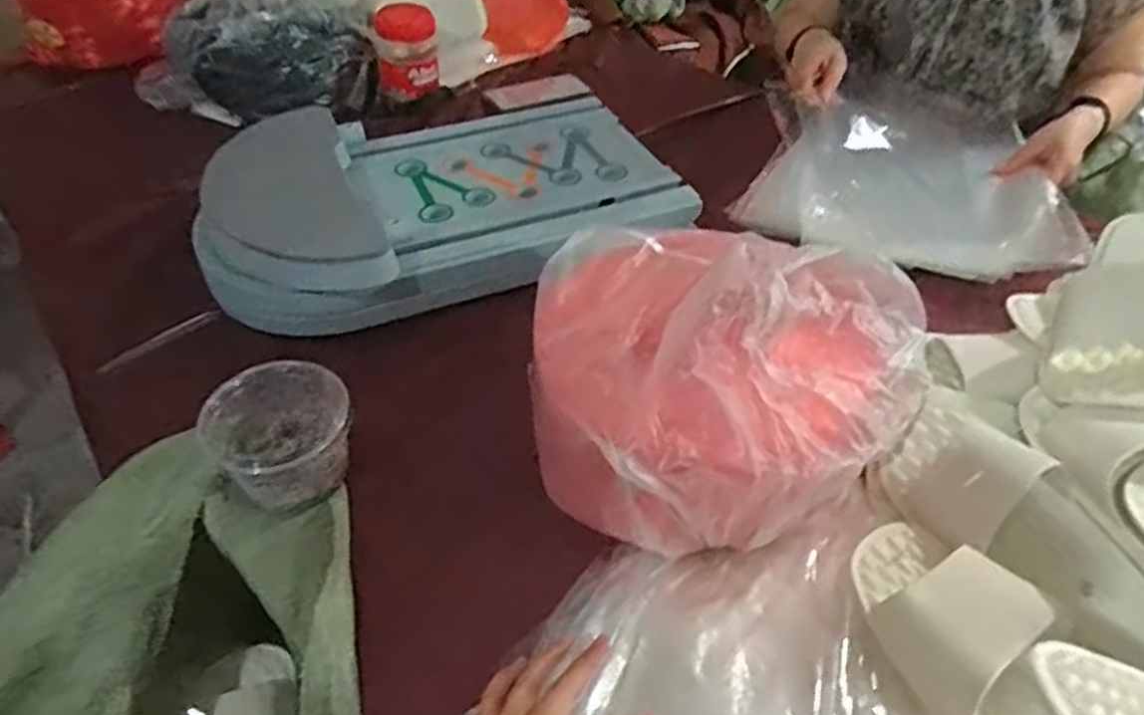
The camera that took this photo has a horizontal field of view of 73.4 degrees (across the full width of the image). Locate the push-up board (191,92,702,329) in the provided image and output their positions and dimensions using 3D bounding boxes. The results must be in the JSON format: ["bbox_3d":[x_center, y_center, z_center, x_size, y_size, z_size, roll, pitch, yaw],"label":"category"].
[{"bbox_3d":[-0.150,-0.187,0.886,0.525,0.096,0.287,-18,46,-19],"label":"push-up board"}]

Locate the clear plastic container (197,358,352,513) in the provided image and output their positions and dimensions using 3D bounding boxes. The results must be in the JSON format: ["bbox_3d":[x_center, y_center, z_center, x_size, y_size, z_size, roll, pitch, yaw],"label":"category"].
[{"bbox_3d":[-0.236,0.064,0.630,0.102,0.077,0.102,0,43,0],"label":"clear plastic container"}]

